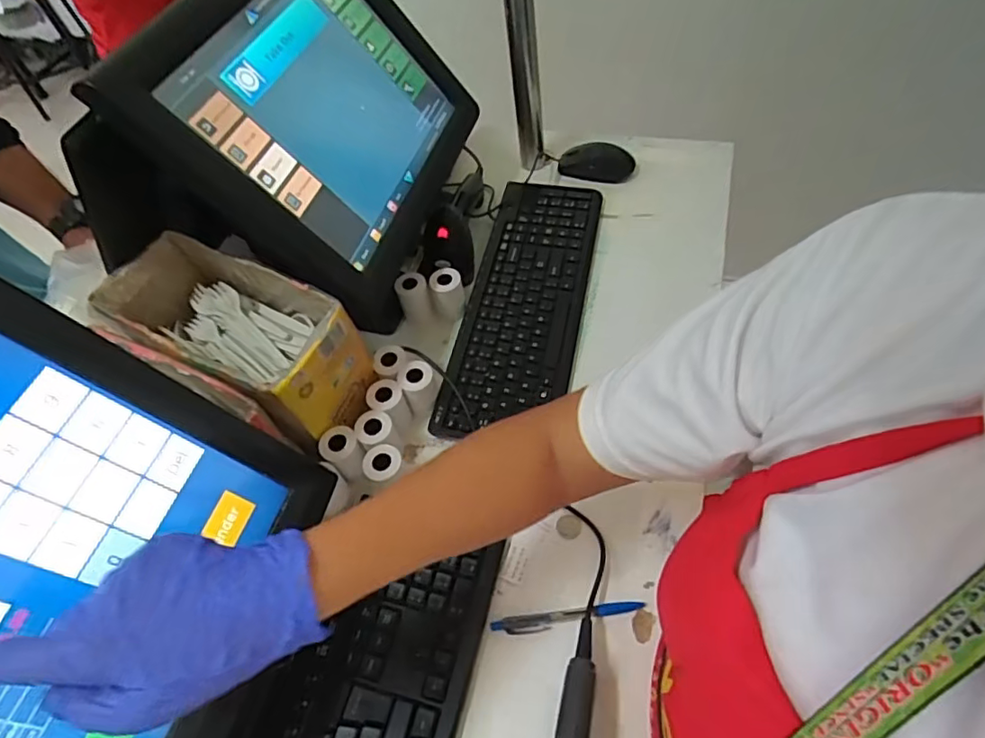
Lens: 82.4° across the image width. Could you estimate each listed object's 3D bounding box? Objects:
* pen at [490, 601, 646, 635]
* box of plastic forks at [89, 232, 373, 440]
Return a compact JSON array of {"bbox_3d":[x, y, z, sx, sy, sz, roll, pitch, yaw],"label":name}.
[{"bbox_3d":[0.067,0.219,0.495,0.134,0.007,0.015,-6,58,-4],"label":"pen"},{"bbox_3d":[-0.258,-0.032,0.571,0.243,0.116,0.120,20,61,20],"label":"box of plastic forks"}]

